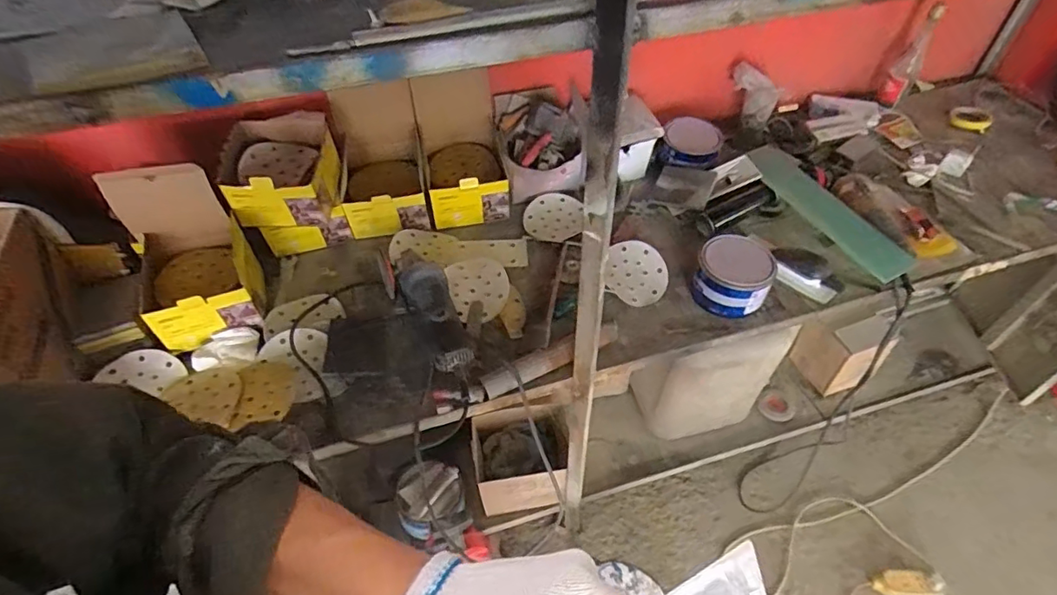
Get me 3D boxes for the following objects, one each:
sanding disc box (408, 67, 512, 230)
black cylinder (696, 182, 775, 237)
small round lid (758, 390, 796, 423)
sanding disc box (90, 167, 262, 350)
[{"bbox_3d":[-0.142,-0.309,1.099,0.176,0.293,0.185,-8,50,-7],"label":"sanding disc box"},{"bbox_3d":[0.426,-0.181,1.131,0.173,0.048,0.057,-28,50,-2],"label":"black cylinder"},{"bbox_3d":[0.672,0.295,1.479,0.102,0.007,0.086,-15,62,-15],"label":"small round lid"},{"bbox_3d":[-0.589,-0.066,0.931,0.179,0.269,0.186,-20,52,-16],"label":"sanding disc box"}]

